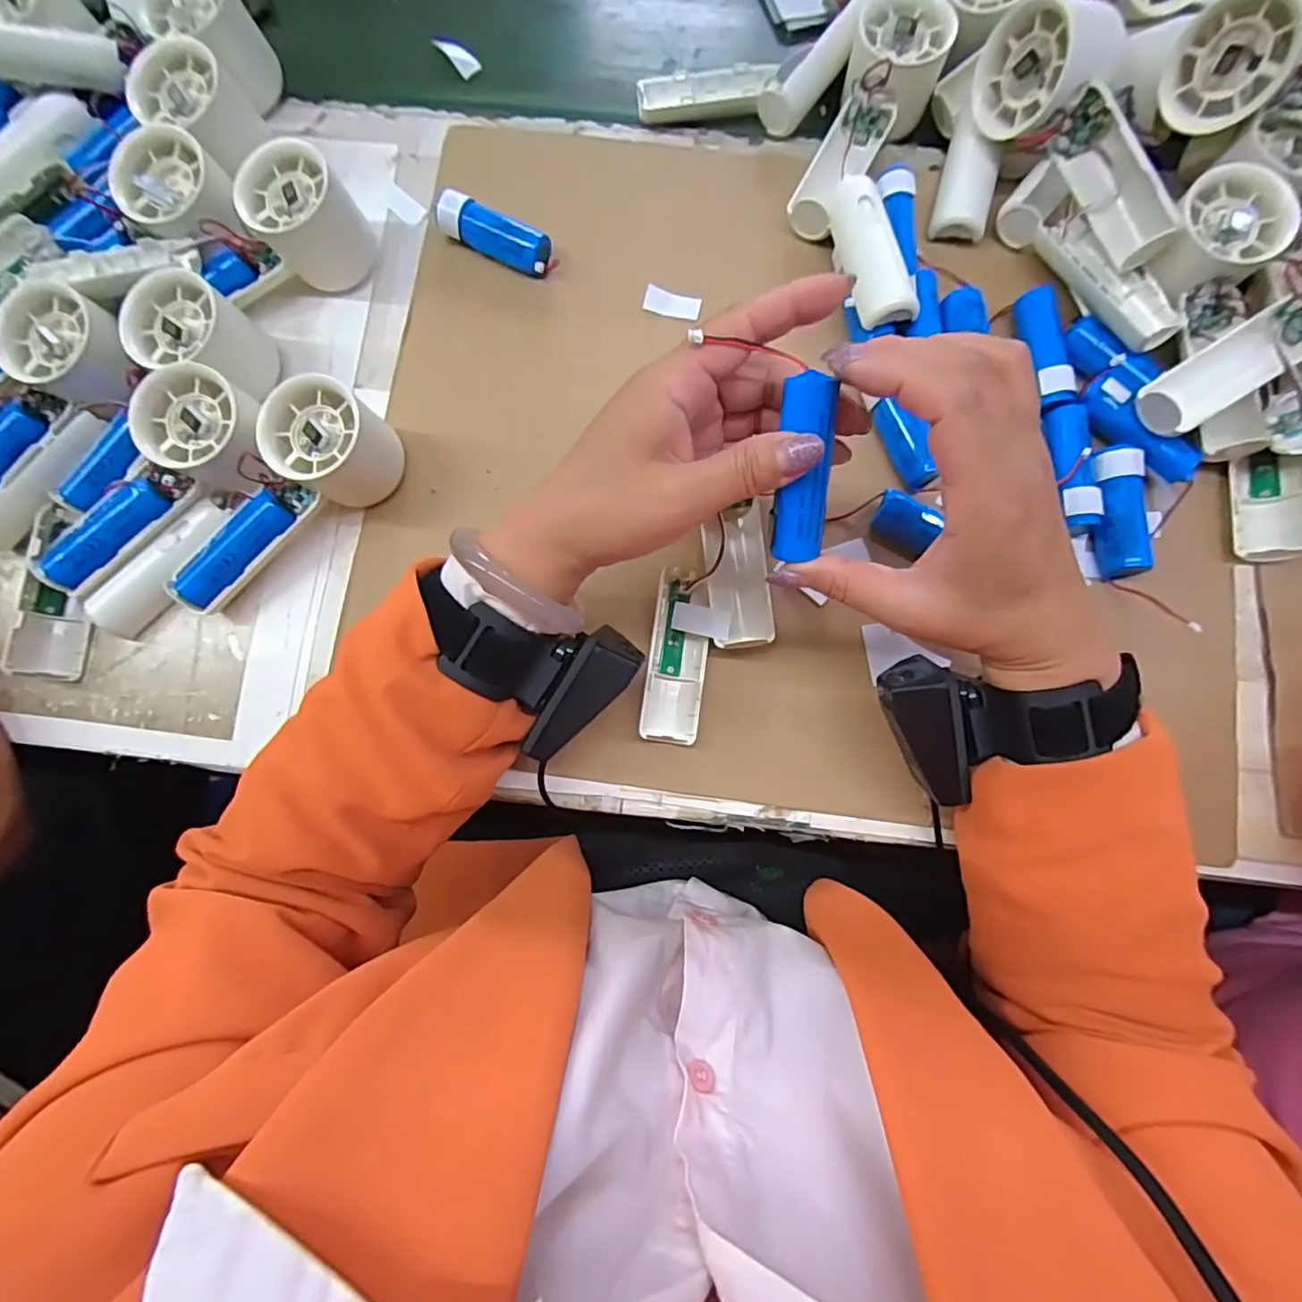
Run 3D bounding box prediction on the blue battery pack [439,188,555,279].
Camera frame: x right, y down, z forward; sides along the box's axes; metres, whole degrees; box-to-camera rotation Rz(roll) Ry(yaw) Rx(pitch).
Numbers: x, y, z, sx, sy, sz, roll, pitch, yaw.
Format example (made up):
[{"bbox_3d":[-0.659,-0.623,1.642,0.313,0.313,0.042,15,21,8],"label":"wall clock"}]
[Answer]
[{"bbox_3d":[-0.095,-0.260,0.372,0.075,0.023,0.023,25,83,5],"label":"blue battery pack"}]

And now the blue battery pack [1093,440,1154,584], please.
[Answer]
[{"bbox_3d":[0.263,-0.079,0.335,0.023,0.018,0.074,-2,82,1],"label":"blue battery pack"}]

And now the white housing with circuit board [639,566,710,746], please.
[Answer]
[{"bbox_3d":[0.015,0.003,0.331,0.032,0.024,0.095,7,82,3],"label":"white housing with circuit board"}]

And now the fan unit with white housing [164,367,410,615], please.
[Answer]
[{"bbox_3d":[-0.214,-0.088,0.335,0.146,0.052,0.051,-39,83,-4],"label":"fan unit with white housing"}]

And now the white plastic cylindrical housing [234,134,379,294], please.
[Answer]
[{"bbox_3d":[-0.207,-0.260,0.362,0.058,0.056,0.053,-39,82,-4],"label":"white plastic cylindrical housing"}]

